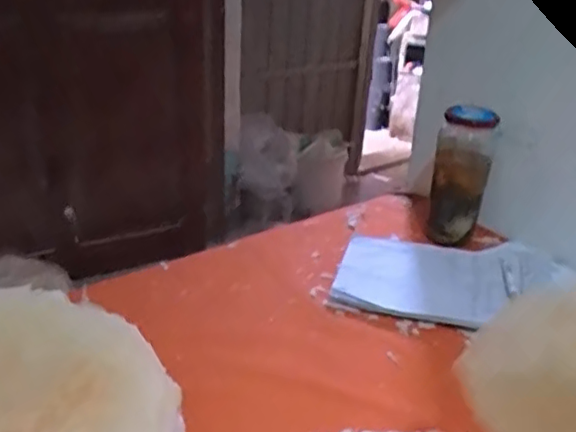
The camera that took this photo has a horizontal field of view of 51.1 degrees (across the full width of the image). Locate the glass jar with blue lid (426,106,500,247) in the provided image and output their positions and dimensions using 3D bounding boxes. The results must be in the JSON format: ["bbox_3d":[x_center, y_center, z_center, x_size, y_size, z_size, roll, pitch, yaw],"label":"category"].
[{"bbox_3d":[0.260,-0.062,0.905,0.079,0.204,0.077,12,29,16],"label":"glass jar with blue lid"}]

